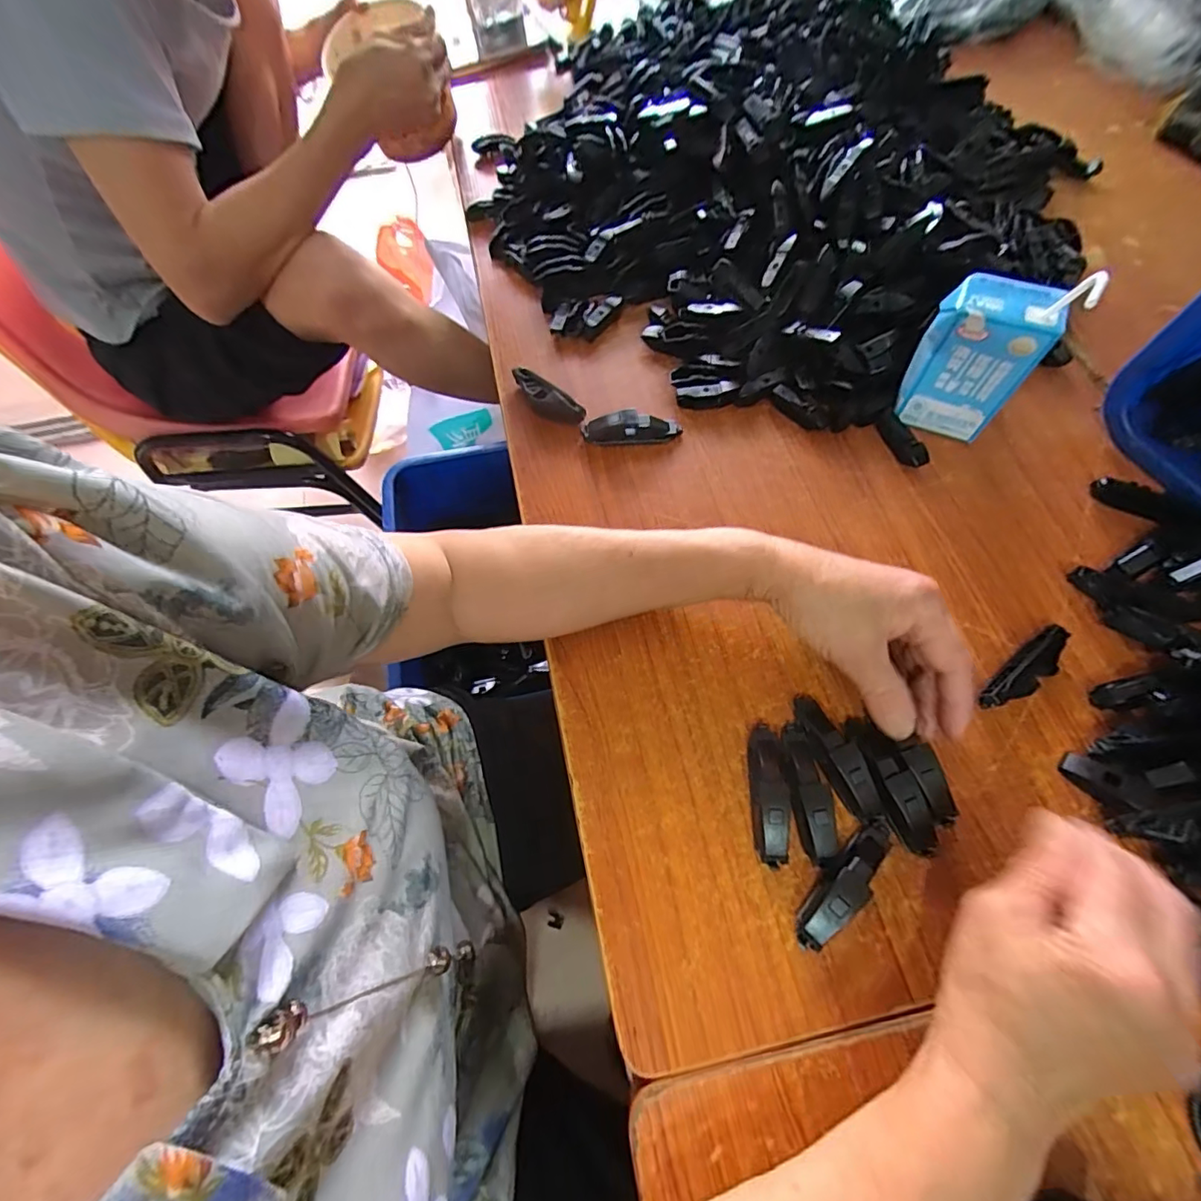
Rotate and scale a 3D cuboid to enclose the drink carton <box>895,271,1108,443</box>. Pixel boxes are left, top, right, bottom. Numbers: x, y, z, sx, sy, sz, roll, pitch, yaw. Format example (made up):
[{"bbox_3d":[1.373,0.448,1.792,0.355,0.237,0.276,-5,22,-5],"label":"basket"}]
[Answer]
[{"bbox_3d":[0.272,-0.178,0.394,0.076,0.127,0.046,37,72,17],"label":"drink carton"}]

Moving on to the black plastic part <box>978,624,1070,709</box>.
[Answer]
[{"bbox_3d":[0.277,0.046,0.350,0.076,0.021,0.023,-34,68,-13],"label":"black plastic part"}]

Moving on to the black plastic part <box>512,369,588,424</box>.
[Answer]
[{"bbox_3d":[-0.049,-0.173,0.465,0.078,0.025,0.021,33,71,16],"label":"black plastic part"}]

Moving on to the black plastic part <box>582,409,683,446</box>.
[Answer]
[{"bbox_3d":[0.026,-0.142,0.445,0.078,0.025,0.017,-1,65,2],"label":"black plastic part"}]

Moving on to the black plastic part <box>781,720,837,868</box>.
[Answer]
[{"bbox_3d":[0.123,0.113,0.324,0.020,0.023,0.080,-6,65,-1],"label":"black plastic part"}]

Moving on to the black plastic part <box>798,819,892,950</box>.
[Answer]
[{"bbox_3d":[0.139,0.157,0.305,0.082,0.020,0.021,-40,70,-15],"label":"black plastic part"}]

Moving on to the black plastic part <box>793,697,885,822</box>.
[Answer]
[{"bbox_3d":[0.145,0.096,0.334,0.024,0.022,0.079,-20,66,-7],"label":"black plastic part"}]

